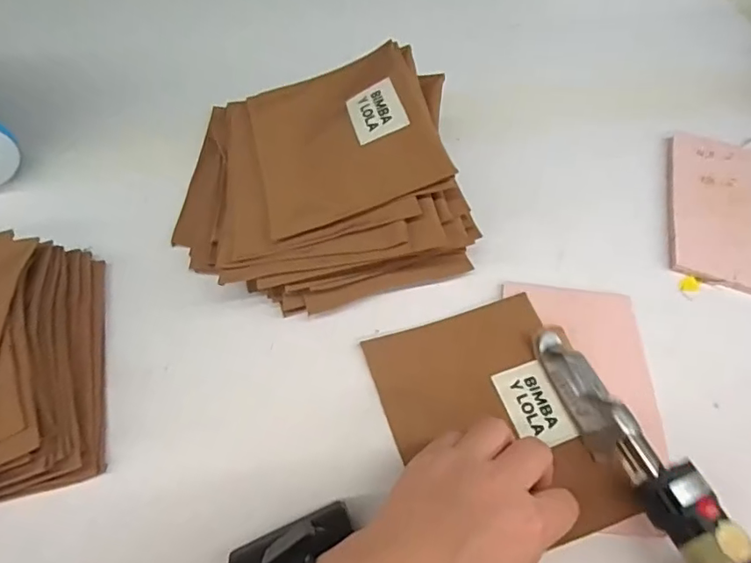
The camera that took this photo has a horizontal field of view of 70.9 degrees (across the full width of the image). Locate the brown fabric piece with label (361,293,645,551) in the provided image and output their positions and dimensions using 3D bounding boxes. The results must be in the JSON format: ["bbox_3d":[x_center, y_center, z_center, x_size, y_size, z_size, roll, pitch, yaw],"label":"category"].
[{"bbox_3d":[0.079,0.095,0.366,0.132,0.010,0.170,-16,55,-10],"label":"brown fabric piece with label"}]

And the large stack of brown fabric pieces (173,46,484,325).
[{"bbox_3d":[-0.048,-0.087,0.425,0.227,0.088,0.211,-8,58,-9],"label":"large stack of brown fabric pieces"}]

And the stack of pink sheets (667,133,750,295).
[{"bbox_3d":[0.328,-0.067,0.482,0.116,0.006,0.182,17,58,7],"label":"stack of pink sheets"}]

